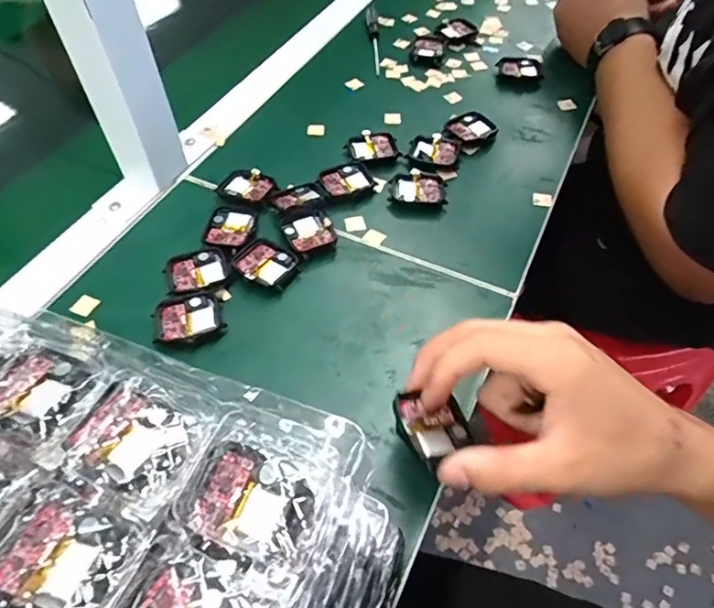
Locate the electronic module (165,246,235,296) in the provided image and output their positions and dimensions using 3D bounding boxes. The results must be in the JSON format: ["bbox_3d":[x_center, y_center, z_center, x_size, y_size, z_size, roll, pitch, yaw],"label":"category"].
[{"bbox_3d":[-0.118,-0.024,0.388,0.045,0.009,0.039,-24,56,-16],"label":"electronic module"}]

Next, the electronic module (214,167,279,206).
[{"bbox_3d":[-0.092,-0.098,0.443,0.047,0.007,0.036,20,56,15],"label":"electronic module"}]

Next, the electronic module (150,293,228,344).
[{"bbox_3d":[-0.116,0.013,0.363,0.044,0.012,0.035,-16,54,-11],"label":"electronic module"}]

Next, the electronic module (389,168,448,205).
[{"bbox_3d":[0.051,-0.097,0.443,0.044,0.013,0.036,-2,53,0],"label":"electronic module"}]

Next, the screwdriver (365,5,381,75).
[{"bbox_3d":[0.018,-0.302,0.598,0.015,0.016,0.127,0,53,1],"label":"screwdriver"}]

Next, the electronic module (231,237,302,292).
[{"bbox_3d":[-0.067,-0.030,0.391,0.045,0.005,0.037,28,58,20],"label":"electronic module"}]

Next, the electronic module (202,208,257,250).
[{"bbox_3d":[-0.100,-0.060,0.412,0.036,0.004,0.043,5,53,5],"label":"electronic module"}]

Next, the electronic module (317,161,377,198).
[{"bbox_3d":[-0.010,-0.107,0.450,0.045,0.006,0.036,-19,55,-13],"label":"electronic module"}]

